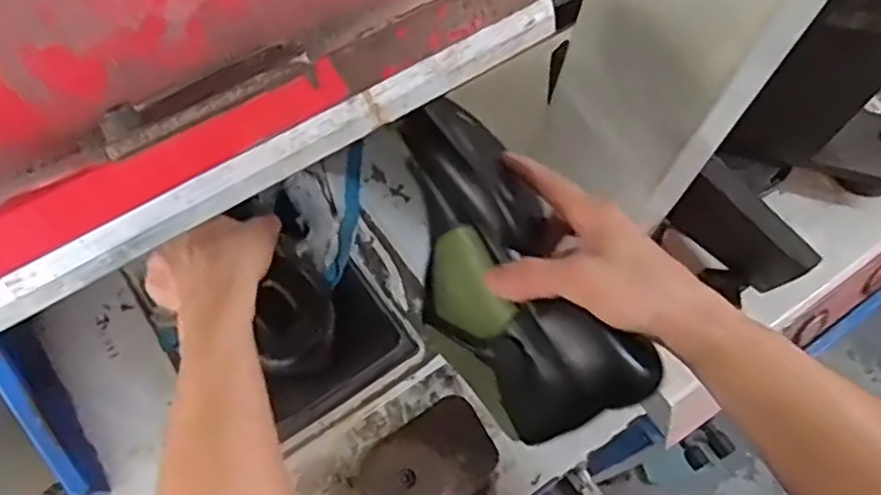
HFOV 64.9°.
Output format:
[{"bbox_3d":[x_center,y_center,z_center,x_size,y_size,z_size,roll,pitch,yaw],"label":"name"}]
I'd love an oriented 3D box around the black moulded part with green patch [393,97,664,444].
[{"bbox_3d":[0.035,0.009,0.440,0.094,0.095,0.222,-23,80,-14],"label":"black moulded part with green patch"}]

